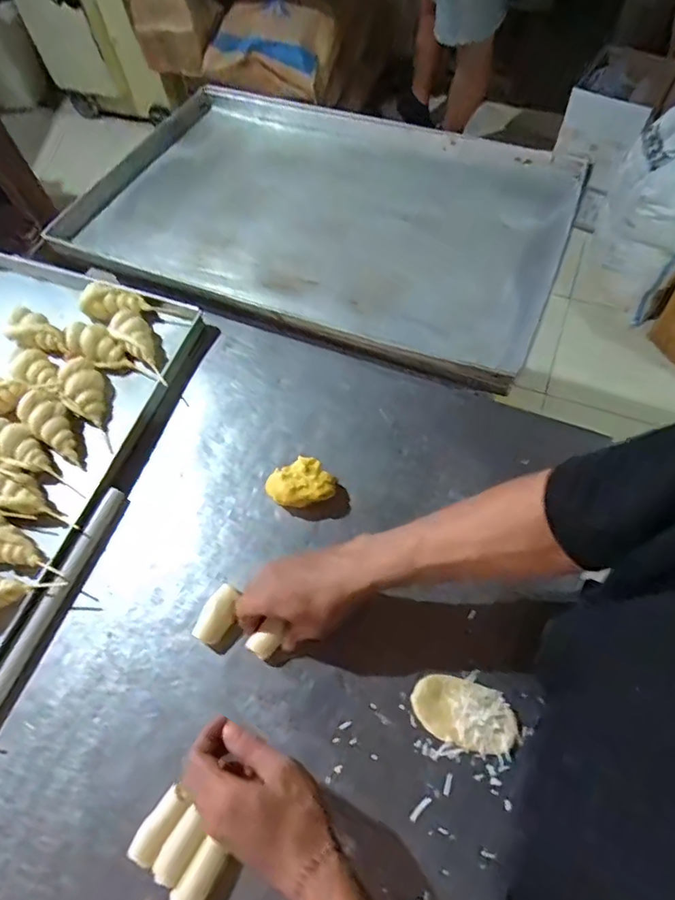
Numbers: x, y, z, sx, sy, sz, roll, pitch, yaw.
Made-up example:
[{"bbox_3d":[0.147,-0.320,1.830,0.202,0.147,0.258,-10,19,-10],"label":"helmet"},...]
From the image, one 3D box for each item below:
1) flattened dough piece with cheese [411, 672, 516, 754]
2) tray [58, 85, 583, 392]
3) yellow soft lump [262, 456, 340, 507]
[{"bbox_3d":[0.118,0.245,0.501,0.093,0.012,0.056,15,65,11],"label":"flattened dough piece with cheese"},{"bbox_3d":[-0.022,-0.363,0.815,0.692,0.055,0.460,19,62,13],"label":"tray"},{"bbox_3d":[-0.041,0.042,0.599,0.067,0.038,0.062,-35,67,-13],"label":"yellow soft lump"}]

